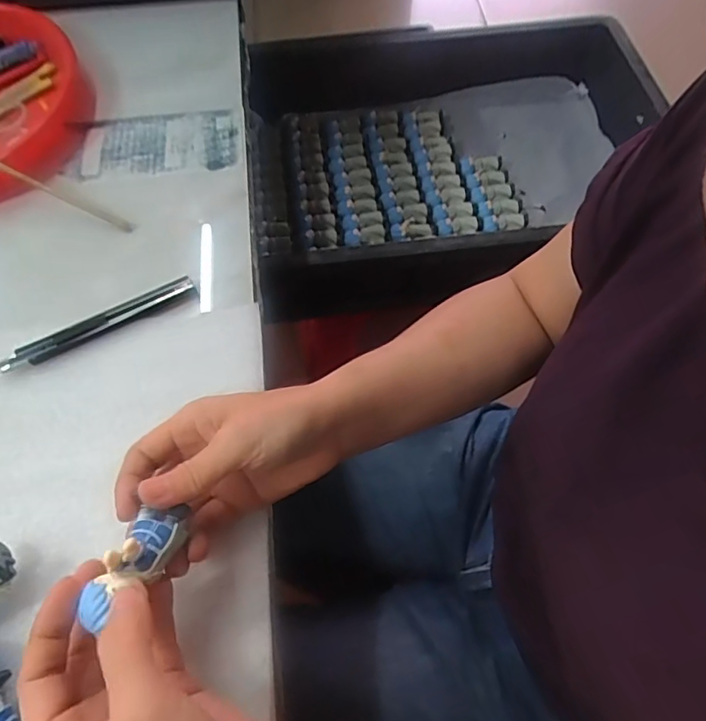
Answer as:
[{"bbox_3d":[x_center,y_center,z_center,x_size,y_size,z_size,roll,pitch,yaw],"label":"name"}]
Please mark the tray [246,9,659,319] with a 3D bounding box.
[{"bbox_3d":[0.152,-0.287,0.751,0.580,0.135,0.404,-9,61,-4],"label":"tray"}]

